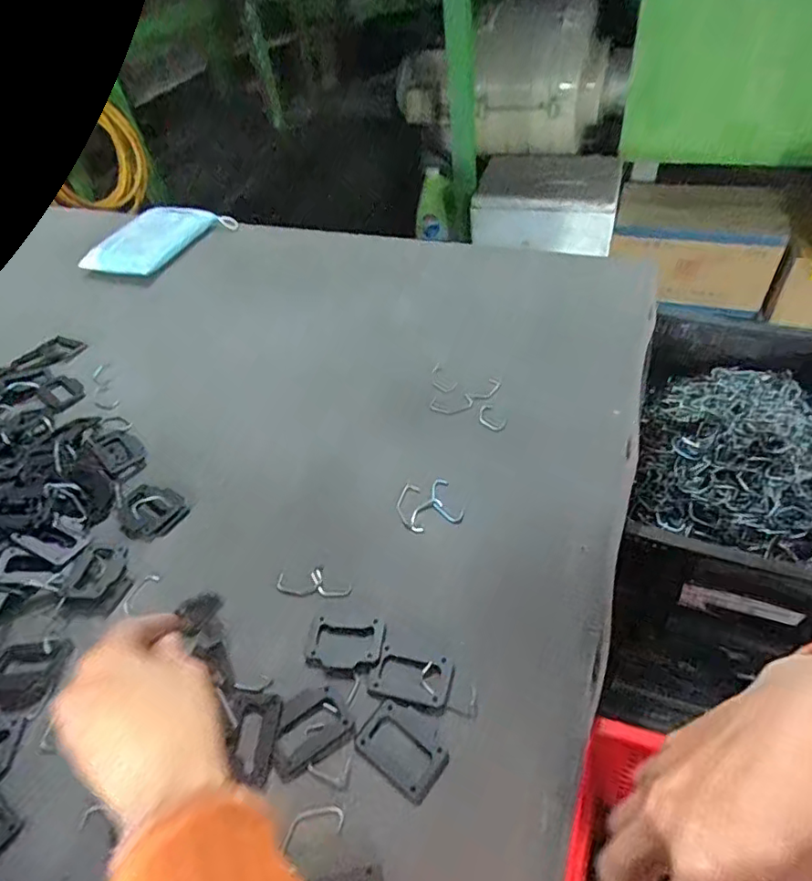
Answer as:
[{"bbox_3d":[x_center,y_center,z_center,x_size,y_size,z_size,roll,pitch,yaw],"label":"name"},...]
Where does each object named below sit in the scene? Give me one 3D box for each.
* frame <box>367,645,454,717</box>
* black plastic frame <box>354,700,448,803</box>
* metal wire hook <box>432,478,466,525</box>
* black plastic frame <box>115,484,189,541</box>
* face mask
[{"bbox_3d":[0.004,0.153,0.364,0.050,0.004,0.035,9,49,15],"label":"frame"},{"bbox_3d":[-0.003,0.184,0.336,0.052,0.004,0.034,29,56,30],"label":"black plastic frame"},{"bbox_3d":[0.032,0.050,0.452,0.019,0.006,0.043,-17,48,-12],"label":"metal wire hook"},{"bbox_3d":[-0.216,0.054,0.468,0.055,0.016,0.049,22,54,26],"label":"black plastic frame"},{"bbox_3d":[-0.351,-0.289,0.794,0.116,0.025,0.181,19,52,23],"label":"face mask"}]

